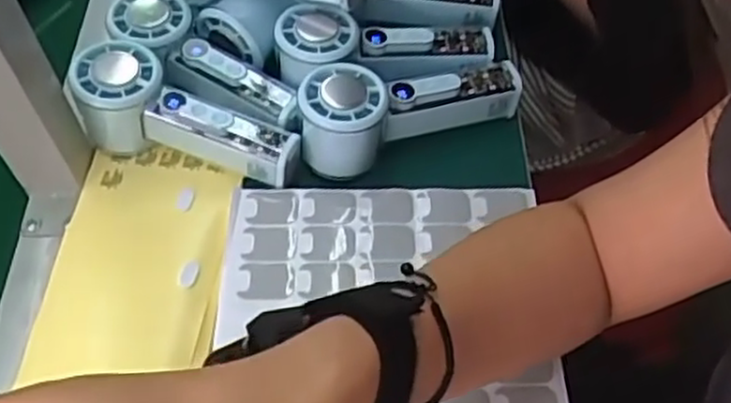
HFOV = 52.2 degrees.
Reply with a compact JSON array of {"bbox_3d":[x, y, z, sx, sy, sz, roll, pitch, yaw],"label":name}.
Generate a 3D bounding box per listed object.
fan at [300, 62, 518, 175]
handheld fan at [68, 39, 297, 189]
[{"bbox_3d":[0.029,-0.060,0.517,0.154,0.059,0.056,-10,55,-20],"label":"fan"},{"bbox_3d":[-0.121,-0.050,0.503,0.154,0.056,0.060,23,58,0],"label":"handheld fan"}]

